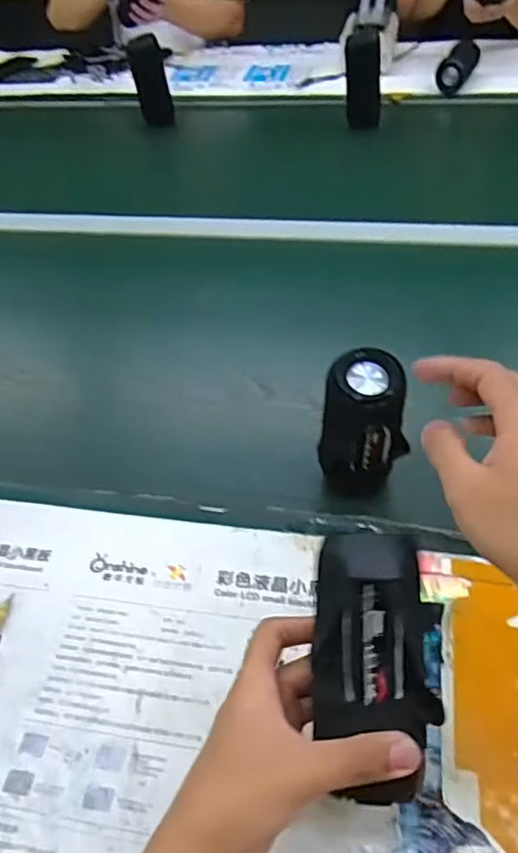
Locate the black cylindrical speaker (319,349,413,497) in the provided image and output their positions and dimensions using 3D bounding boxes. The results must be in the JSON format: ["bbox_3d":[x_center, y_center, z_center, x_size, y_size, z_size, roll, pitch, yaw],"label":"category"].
[{"bbox_3d":[0.091,0.003,0.543,0.069,0.132,0.051,1,46,5],"label":"black cylindrical speaker"}]

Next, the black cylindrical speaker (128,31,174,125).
[{"bbox_3d":[-0.213,-0.700,1.235,0.063,0.144,0.054,-25,50,-17],"label":"black cylindrical speaker"}]

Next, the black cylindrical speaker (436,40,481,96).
[{"bbox_3d":[0.418,-0.757,1.289,0.057,0.061,0.142,20,52,22],"label":"black cylindrical speaker"}]

